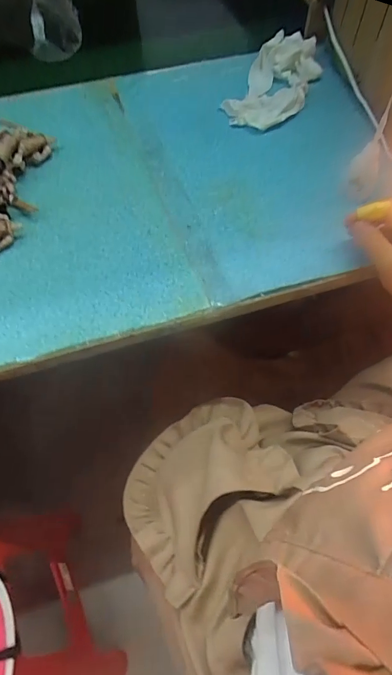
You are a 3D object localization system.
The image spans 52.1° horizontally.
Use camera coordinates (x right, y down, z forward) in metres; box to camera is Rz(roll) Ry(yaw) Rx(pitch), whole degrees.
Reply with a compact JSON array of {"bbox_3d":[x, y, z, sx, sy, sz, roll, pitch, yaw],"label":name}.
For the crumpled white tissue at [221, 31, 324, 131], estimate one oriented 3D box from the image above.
[{"bbox_3d":[0.109,-0.353,0.550,0.095,0.048,0.182,22,62,13],"label":"crumpled white tissue"}]

